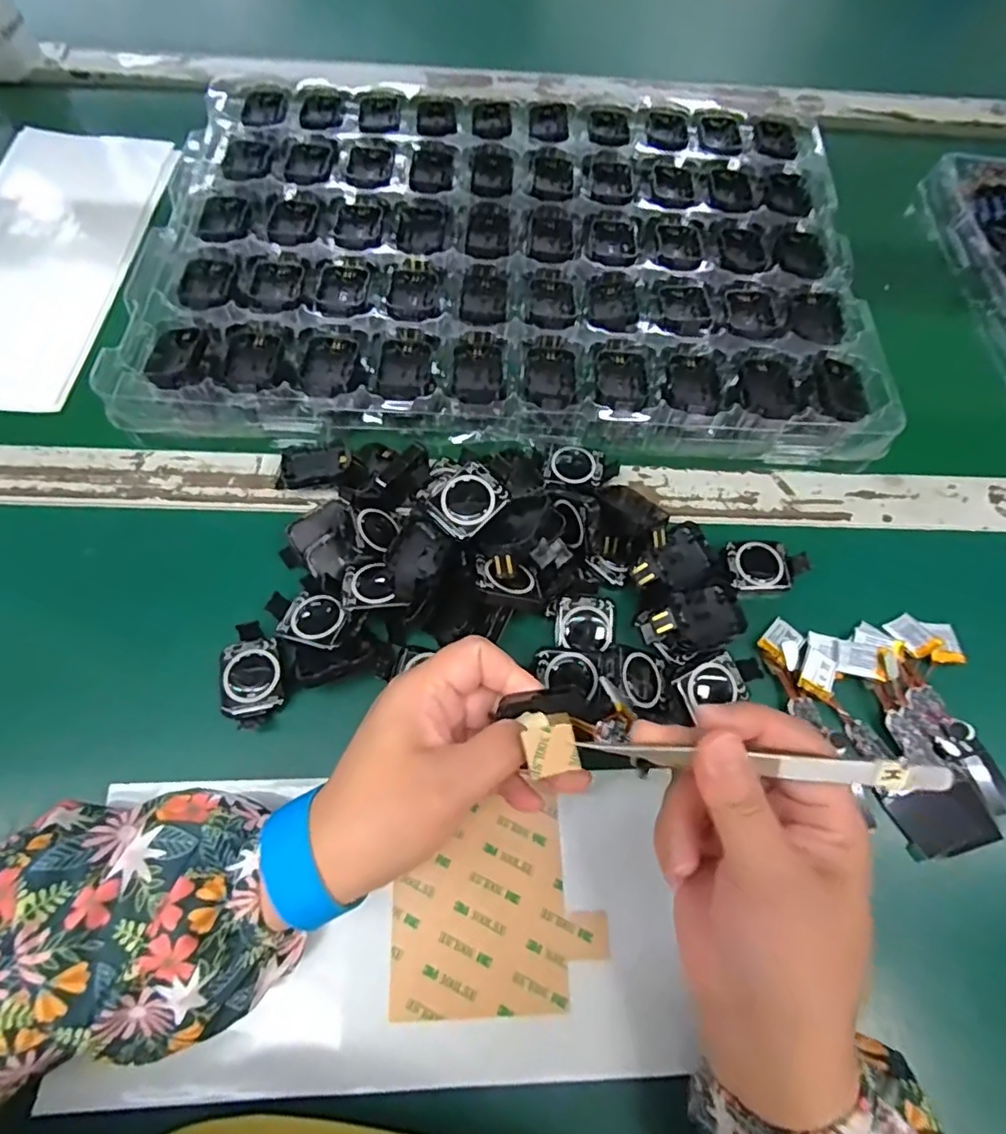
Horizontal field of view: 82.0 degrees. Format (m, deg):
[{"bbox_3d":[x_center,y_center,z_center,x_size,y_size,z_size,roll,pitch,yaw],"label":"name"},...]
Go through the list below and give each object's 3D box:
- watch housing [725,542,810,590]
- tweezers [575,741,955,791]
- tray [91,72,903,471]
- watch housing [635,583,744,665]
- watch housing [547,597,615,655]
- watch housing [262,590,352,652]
[{"bbox_3d":[0.158,-0.001,0.348,0.046,0.010,0.029,1,64,-2],"label":"watch housing"},{"bbox_3d":[0.095,0.073,0.216,0.128,0.009,0.009,2,64,13],"label":"tweezers"},{"bbox_3d":[0.004,-0.237,0.435,0.506,0.044,0.356,4,64,-1],"label":"tray"},{"bbox_3d":[0.105,0.029,0.314,0.050,0.014,0.031,-16,66,-10],"label":"watch housing"},{"bbox_3d":[0.043,0.034,0.318,0.034,0.015,0.032,5,64,0],"label":"watch housing"},{"bbox_3d":[-0.106,0.027,0.313,0.045,0.012,0.030,16,65,5],"label":"watch housing"}]

